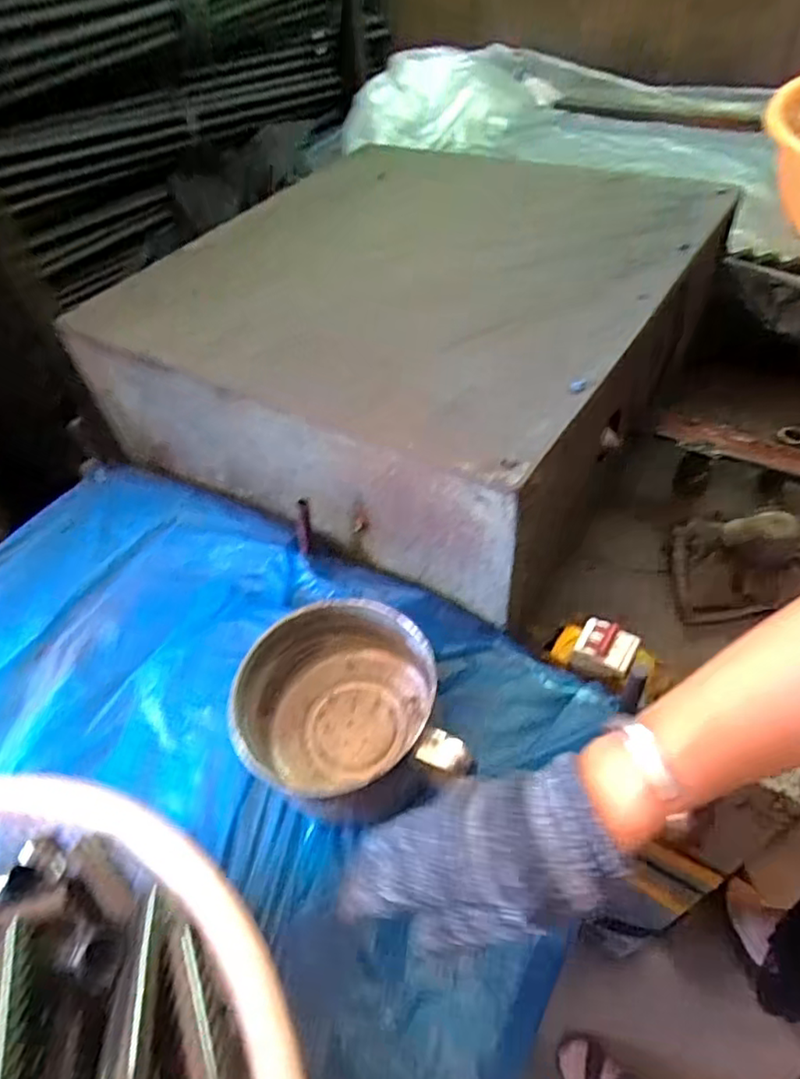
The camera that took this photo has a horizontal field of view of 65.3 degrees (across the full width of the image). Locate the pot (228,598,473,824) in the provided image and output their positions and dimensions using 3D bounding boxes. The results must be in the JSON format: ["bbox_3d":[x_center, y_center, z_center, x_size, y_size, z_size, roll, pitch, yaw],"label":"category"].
[{"bbox_3d":[-0.041,0.124,0.452,0.138,0.085,0.137,-3,49,4],"label":"pot"}]

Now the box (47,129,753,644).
[{"bbox_3d":[0.020,-0.239,0.700,0.486,0.174,0.507,24,56,25],"label":"box"}]

